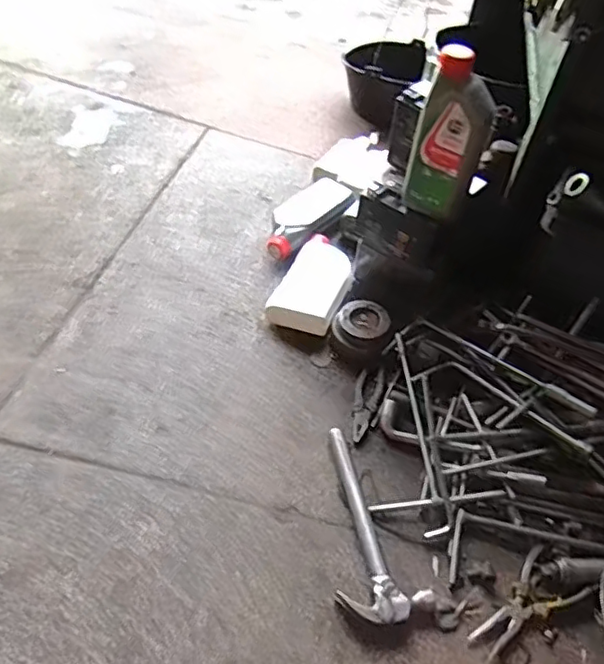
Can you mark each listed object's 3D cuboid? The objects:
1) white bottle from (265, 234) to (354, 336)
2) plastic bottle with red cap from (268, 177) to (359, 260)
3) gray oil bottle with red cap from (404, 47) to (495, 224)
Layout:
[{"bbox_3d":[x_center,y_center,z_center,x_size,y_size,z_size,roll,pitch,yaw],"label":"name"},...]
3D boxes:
[{"bbox_3d":[0.026,-0.085,1.112,0.124,0.064,0.215,17,49,11],"label":"white bottle"},{"bbox_3d":[0.007,-0.233,1.216,0.084,0.068,0.227,37,56,25],"label":"plastic bottle with red cap"},{"bbox_3d":[0.214,-0.277,0.859,0.096,0.218,0.070,25,51,17],"label":"gray oil bottle with red cap"}]

